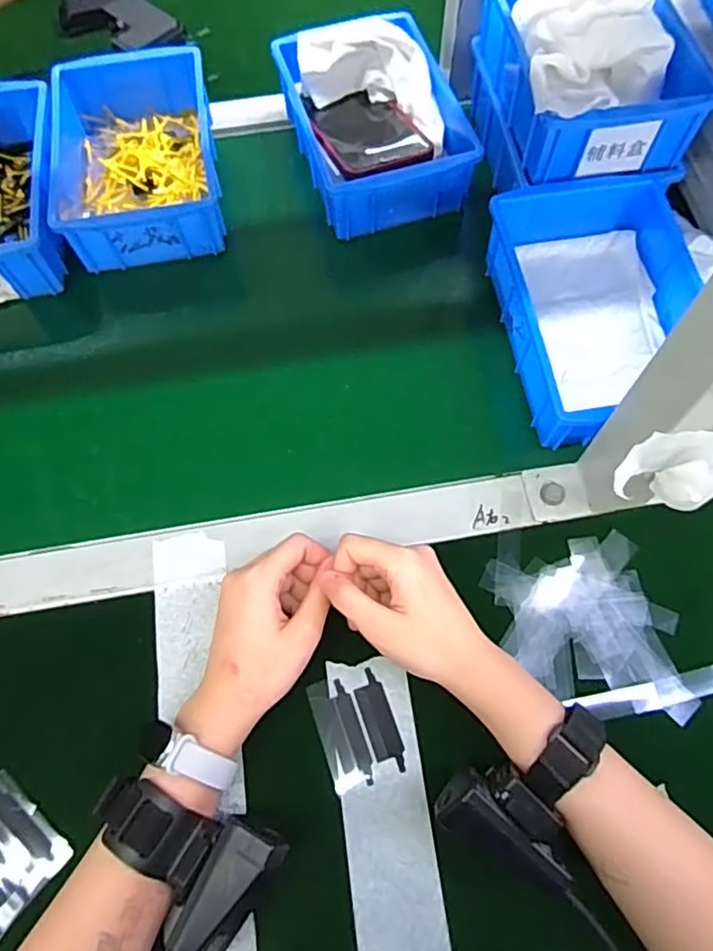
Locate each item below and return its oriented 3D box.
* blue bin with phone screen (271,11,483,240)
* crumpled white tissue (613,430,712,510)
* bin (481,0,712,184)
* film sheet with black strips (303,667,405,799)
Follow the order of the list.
[{"bbox_3d":[0.016,-0.313,0.556,0.137,0.081,0.180,-17,68,-7],"label":"blue bin with phone screen"},{"bbox_3d":[0.181,-0.001,0.361,0.056,0.057,0.030,3,67,2],"label":"crumpled white tissue"},{"bbox_3d":[0.182,-0.335,0.492,0.136,0.065,0.193,-7,67,-2],"label":"bin"},{"bbox_3d":[0.000,0.158,0.387,0.046,0.004,0.062,-18,69,-6],"label":"film sheet with black strips"}]

